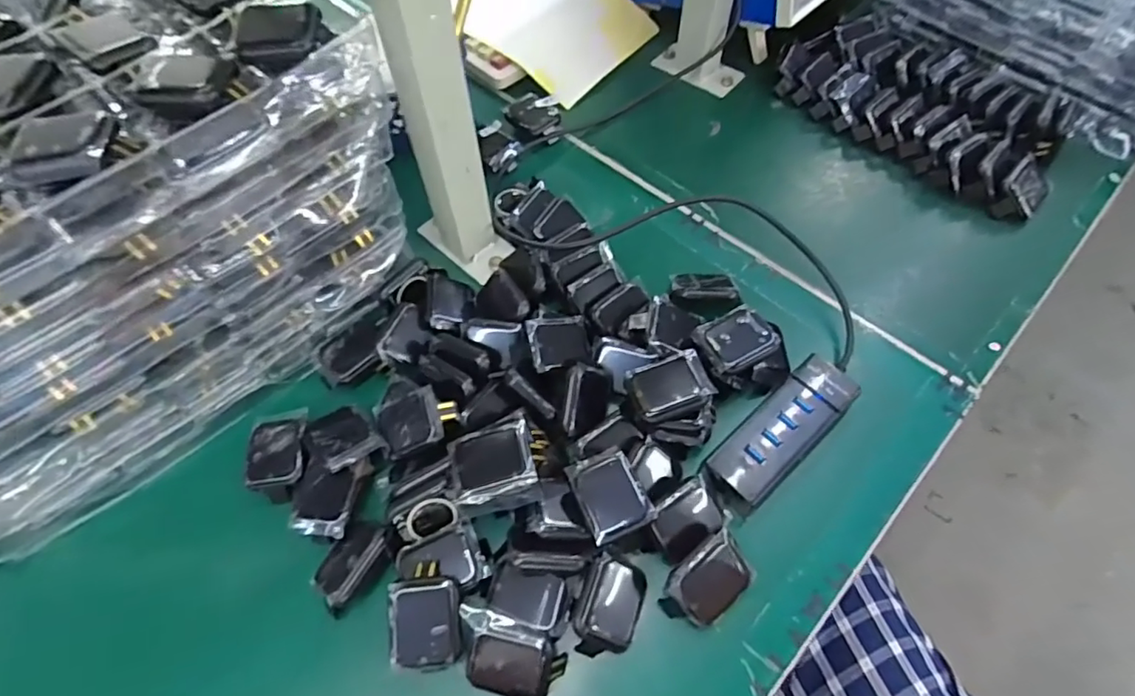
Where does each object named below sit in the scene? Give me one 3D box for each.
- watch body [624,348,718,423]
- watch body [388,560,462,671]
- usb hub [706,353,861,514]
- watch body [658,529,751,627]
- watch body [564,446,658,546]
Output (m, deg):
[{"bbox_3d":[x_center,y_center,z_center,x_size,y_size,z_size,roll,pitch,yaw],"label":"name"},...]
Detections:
[{"bbox_3d":[0.058,0.021,0.345,0.046,0.012,0.040,-16,61,-8],"label":"watch body"},{"bbox_3d":[-0.073,0.136,0.303,0.036,0.015,0.049,-4,65,-7],"label":"watch body"},{"bbox_3d":[0.131,0.048,0.354,0.109,0.019,0.035,-40,66,-20],"label":"usb hub"},{"bbox_3d":[0.075,0.124,0.315,0.051,0.019,0.034,-35,94,-23],"label":"watch body"},{"bbox_3d":[0.023,0.079,0.323,0.034,0.011,0.047,-21,62,-10],"label":"watch body"}]

